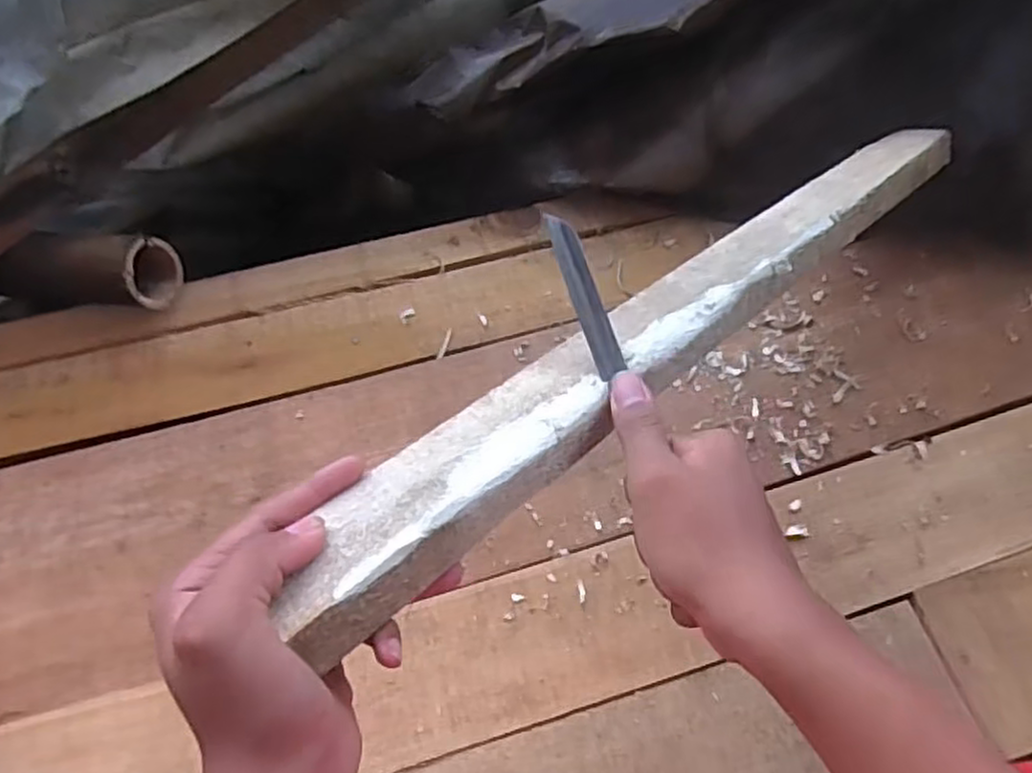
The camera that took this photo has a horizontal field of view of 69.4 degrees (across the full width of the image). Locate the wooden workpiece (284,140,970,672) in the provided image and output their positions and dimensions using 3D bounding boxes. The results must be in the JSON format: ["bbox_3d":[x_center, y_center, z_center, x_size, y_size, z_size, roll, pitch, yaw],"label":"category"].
[{"bbox_3d":[0.122,-0.058,0.459,0.056,0.026,0.621,40,53,22],"label":"wooden workpiece"}]

